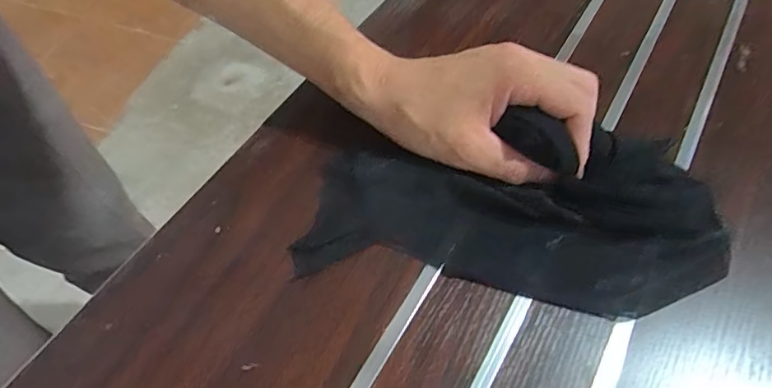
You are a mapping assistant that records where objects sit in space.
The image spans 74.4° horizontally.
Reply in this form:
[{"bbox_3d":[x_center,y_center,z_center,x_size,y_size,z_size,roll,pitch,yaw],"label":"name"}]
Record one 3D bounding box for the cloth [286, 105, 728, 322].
[{"bbox_3d":[0.068,0.004,0.282,0.227,0.051,0.101,2,53,5],"label":"cloth"}]

